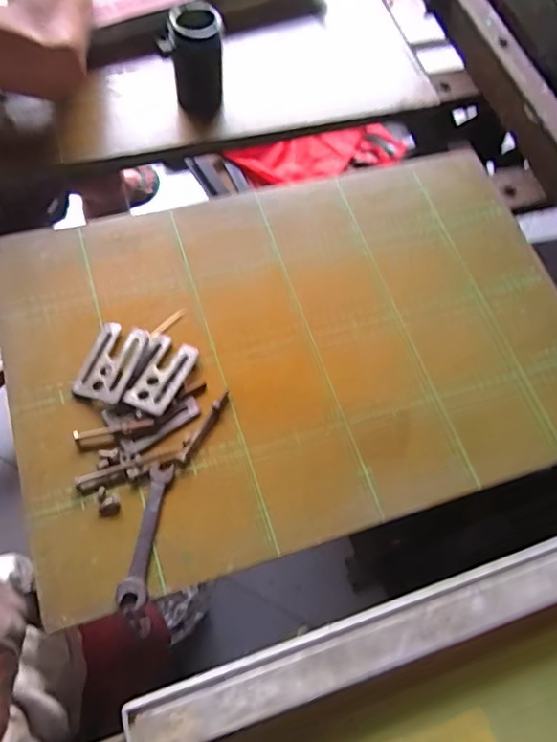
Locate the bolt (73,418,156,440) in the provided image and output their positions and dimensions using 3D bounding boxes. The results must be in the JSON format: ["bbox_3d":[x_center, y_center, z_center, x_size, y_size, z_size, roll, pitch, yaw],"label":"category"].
[{"bbox_3d":[-0.153,0.054,0.522,0.073,0.007,0.010,-9,67,-5],"label":"bolt"}]

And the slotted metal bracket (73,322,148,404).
[{"bbox_3d":[-0.163,-0.009,0.543,0.049,0.004,0.082,18,65,2],"label":"slotted metal bracket"}]

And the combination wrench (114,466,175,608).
[{"bbox_3d":[-0.117,0.144,0.492,0.024,0.006,0.119,10,65,-1],"label":"combination wrench"}]

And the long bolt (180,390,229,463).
[{"bbox_3d":[-0.069,0.052,0.535,0.010,0.010,0.081,29,66,8],"label":"long bolt"}]

